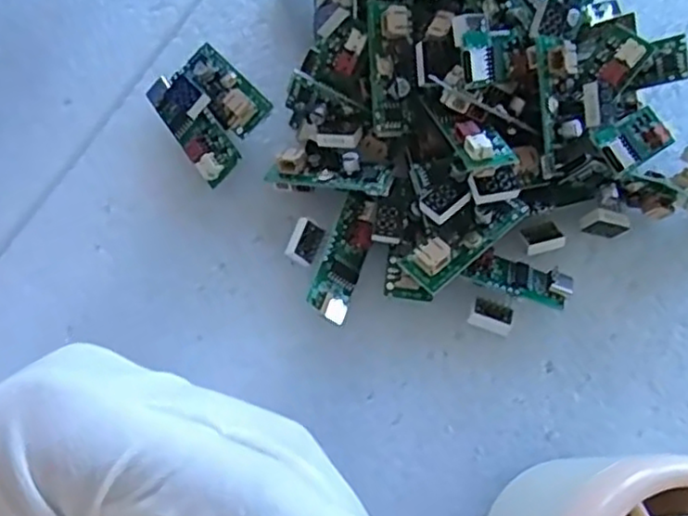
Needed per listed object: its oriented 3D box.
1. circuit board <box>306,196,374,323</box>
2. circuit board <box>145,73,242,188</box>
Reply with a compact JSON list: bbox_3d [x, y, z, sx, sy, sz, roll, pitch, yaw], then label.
[{"bbox_3d":[0.000,0.000,0.198,0.013,0.004,0.037,28,71,-21],"label":"circuit board"},{"bbox_3d":[-0.046,-0.041,0.208,0.014,0.012,0.038,-34,77,-10],"label":"circuit board"}]

